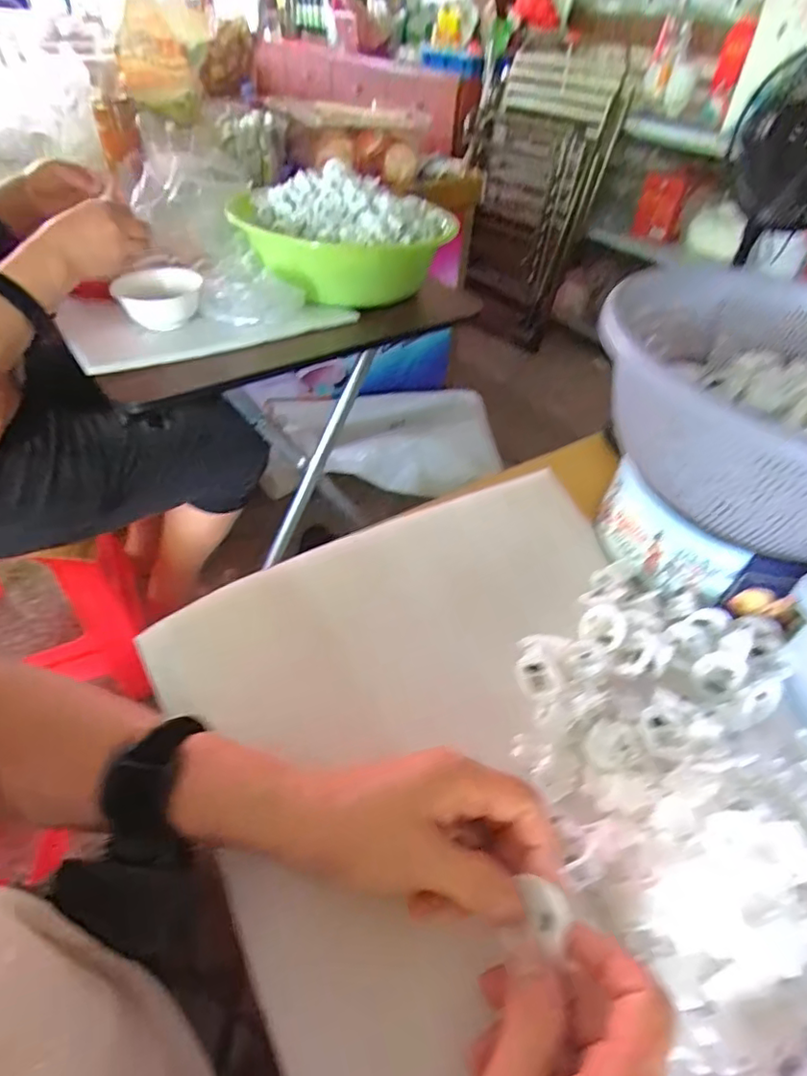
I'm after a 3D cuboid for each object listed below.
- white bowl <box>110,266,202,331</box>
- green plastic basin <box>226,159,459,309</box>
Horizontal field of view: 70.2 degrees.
[{"bbox_3d":[-0.331,-0.334,0.787,0.106,0.054,0.114,-8,45,-12],"label":"white bowl"},{"bbox_3d":[-0.095,-0.469,0.905,0.293,0.127,0.293,2,44,-2],"label":"green plastic basin"}]

